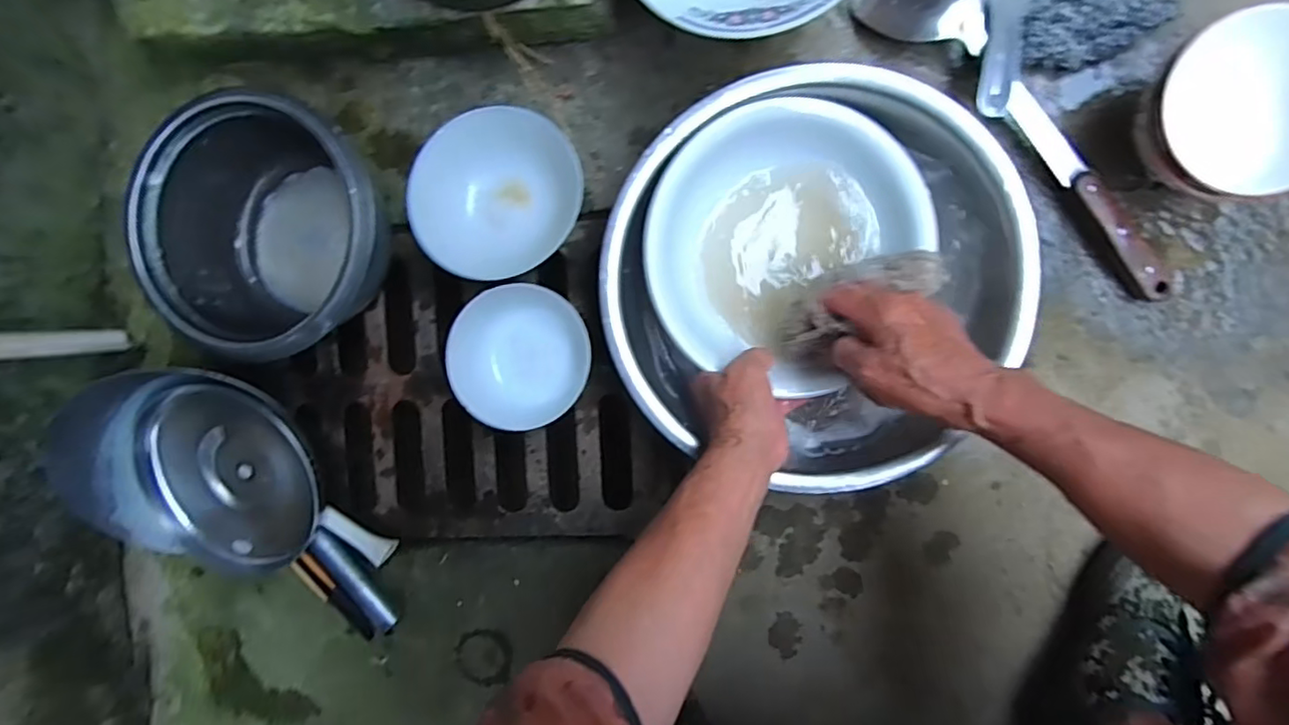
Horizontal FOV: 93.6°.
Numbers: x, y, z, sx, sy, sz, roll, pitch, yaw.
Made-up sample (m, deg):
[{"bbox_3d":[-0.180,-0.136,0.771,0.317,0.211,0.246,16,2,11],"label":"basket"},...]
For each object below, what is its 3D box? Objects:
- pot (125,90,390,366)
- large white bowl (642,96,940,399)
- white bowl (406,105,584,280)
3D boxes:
[{"bbox_3d":[-0.325,-0.116,0.546,0.203,0.105,0.204,0,94,7],"label":"pot"},{"bbox_3d":[0.108,-0.097,0.483,0.197,0.067,0.216,0,94,7],"label":"large white bowl"},{"bbox_3d":[-0.127,-0.153,0.543,0.145,0.061,0.144,0,94,7],"label":"white bowl"}]

